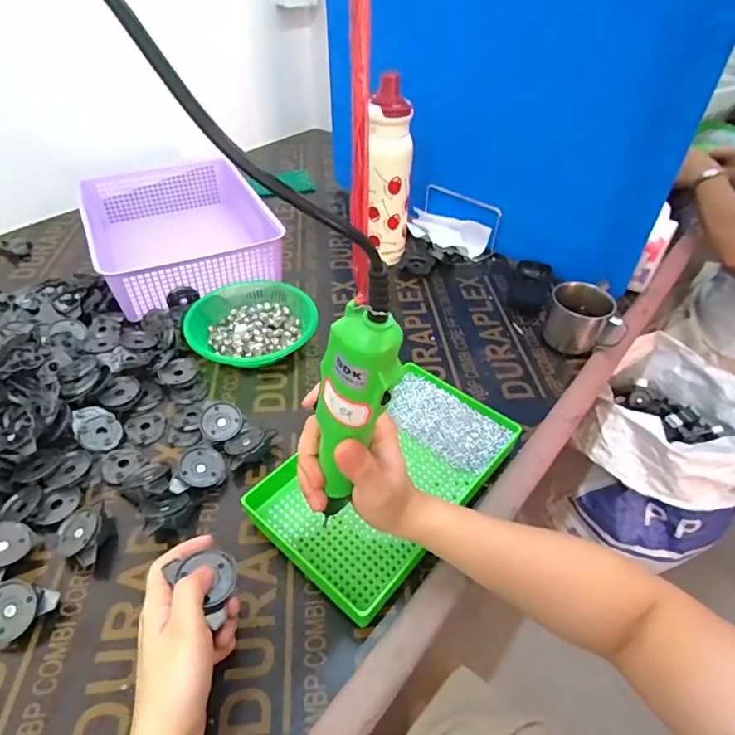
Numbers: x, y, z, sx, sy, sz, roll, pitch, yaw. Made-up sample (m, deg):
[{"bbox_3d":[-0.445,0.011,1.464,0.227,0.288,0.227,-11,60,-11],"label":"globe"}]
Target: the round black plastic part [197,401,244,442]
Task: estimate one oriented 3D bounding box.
[{"bbox_3d":[-0.154,0.056,0.505,0.044,0.006,0.043,-1,68,-9],"label":"round black plastic part"}]

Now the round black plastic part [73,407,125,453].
[{"bbox_3d":[-0.284,0.064,0.502,0.041,0.007,0.056,-25,65,-36],"label":"round black plastic part"}]

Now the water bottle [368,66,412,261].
[{"bbox_3d":[0.034,-0.271,0.692,0.062,0.254,0.065,7,44,5],"label":"water bottle"}]

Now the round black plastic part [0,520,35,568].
[{"bbox_3d":[-0.314,0.152,0.407,0.046,0.013,0.043,20,36,-15],"label":"round black plastic part"}]

